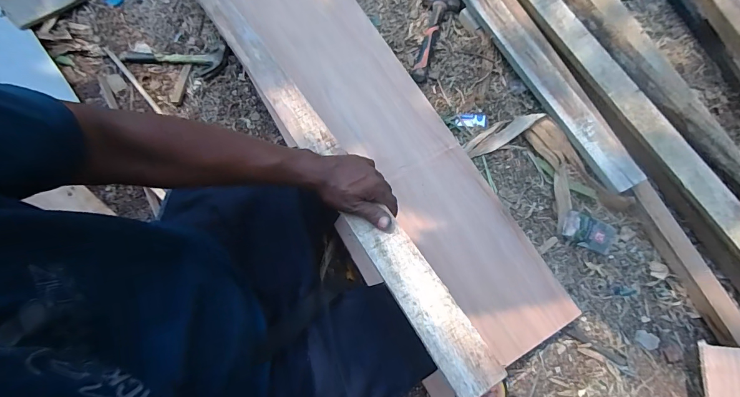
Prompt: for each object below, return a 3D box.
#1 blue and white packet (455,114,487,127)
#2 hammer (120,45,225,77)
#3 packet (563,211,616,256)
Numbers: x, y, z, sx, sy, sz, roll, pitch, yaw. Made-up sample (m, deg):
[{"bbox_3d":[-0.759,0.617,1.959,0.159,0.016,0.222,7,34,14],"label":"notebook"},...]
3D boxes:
[{"bbox_3d":[0.241,-0.186,0.867,0.073,0.004,0.032,-2,77,0],"label":"blue and white packet"},{"bbox_3d":[-0.517,-0.354,0.944,0.281,0.031,0.089,-2,77,0],"label":"hammer"},{"bbox_3d":[0.479,0.073,0.791,0.112,0.032,0.072,24,78,6],"label":"packet"}]

